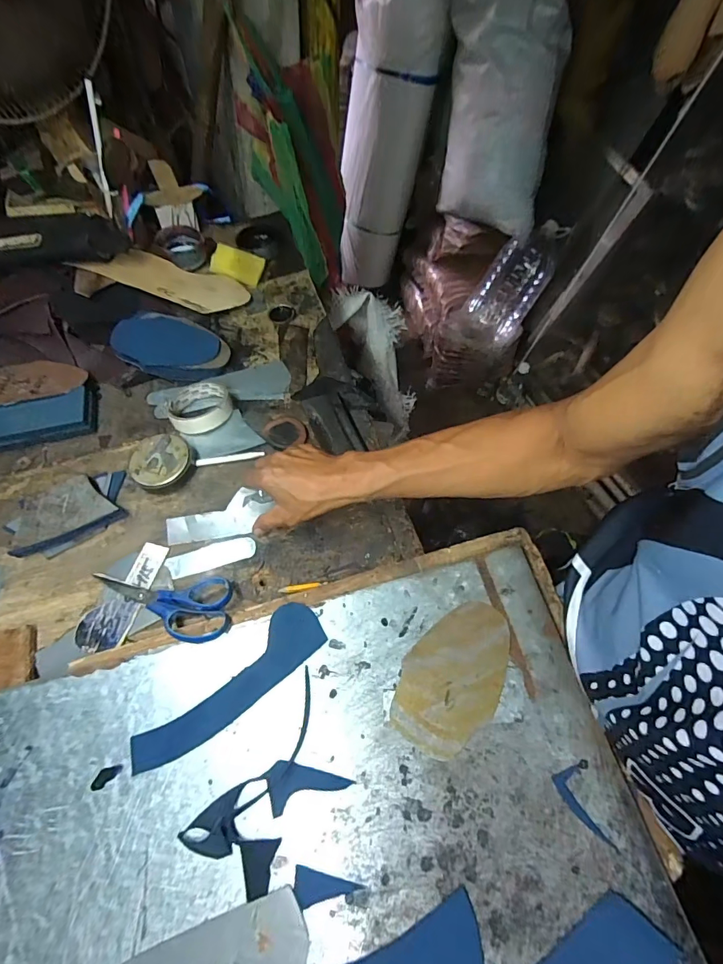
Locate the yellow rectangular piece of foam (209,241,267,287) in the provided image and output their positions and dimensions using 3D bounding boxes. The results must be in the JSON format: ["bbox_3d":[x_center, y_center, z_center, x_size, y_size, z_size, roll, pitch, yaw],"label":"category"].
[{"bbox_3d":[-0.214,-0.374,0.759,0.085,0.006,0.054,18,80,-3],"label":"yellow rectangular piece of foam"}]

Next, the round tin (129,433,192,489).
[{"bbox_3d":[-0.253,-0.023,0.559,0.069,0.031,0.072,1,60,-1],"label":"round tin"}]

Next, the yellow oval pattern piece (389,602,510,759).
[{"bbox_3d":[0.091,0.183,0.427,0.087,0.010,0.143,31,64,16],"label":"yellow oval pattern piece"}]

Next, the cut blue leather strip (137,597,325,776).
[{"bbox_3d":[-0.127,0.199,0.431,0.202,0.005,0.052,-38,75,-16],"label":"cut blue leather strip"}]

